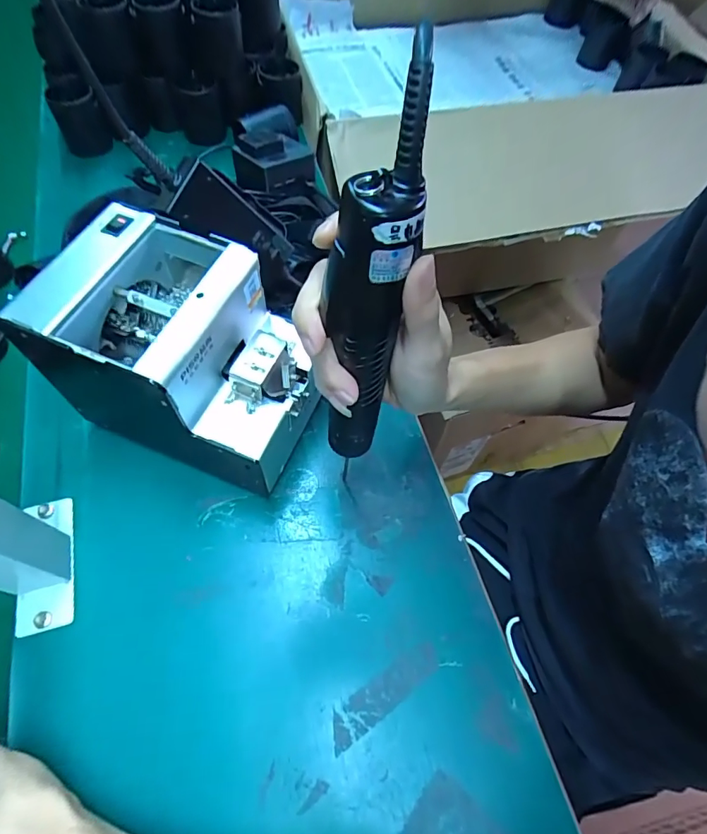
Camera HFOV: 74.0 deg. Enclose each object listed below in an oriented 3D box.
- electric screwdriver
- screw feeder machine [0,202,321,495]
[{"bbox_3d":[0.006,-0.049,0.257,0.038,0.246,0.040,13,45,4],"label":"electric screwdriver"},{"bbox_3d":[-0.125,-0.045,0.374,0.174,0.155,0.123,21,62,9],"label":"screw feeder machine"}]

